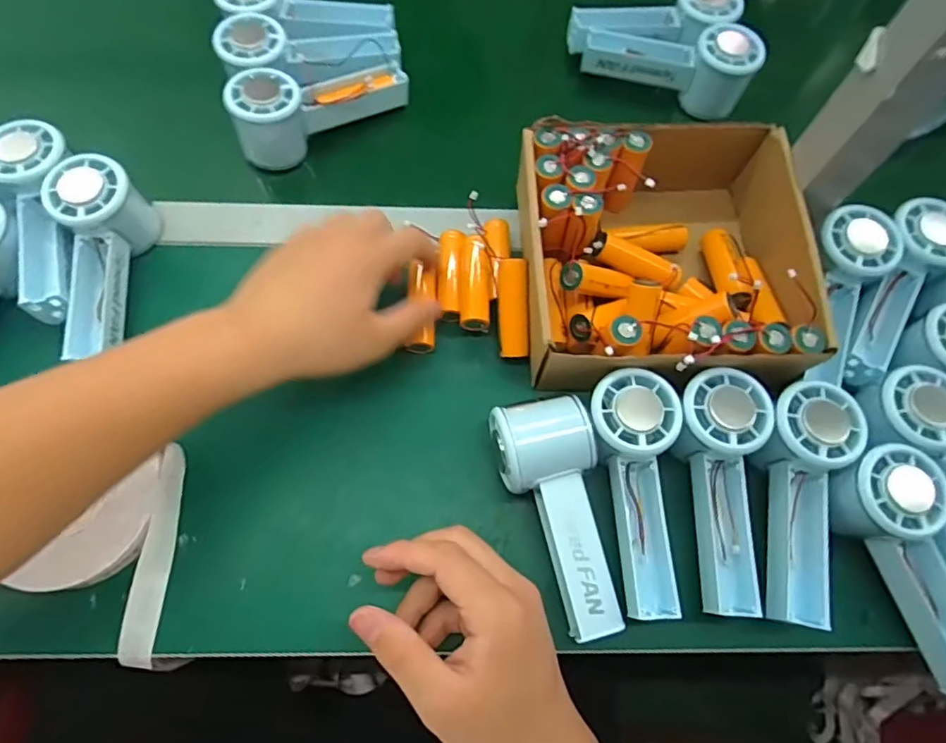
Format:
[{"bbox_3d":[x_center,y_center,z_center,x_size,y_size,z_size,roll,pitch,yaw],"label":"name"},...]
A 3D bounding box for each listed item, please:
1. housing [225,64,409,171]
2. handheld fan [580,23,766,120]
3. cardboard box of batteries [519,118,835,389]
[{"bbox_3d":[-0.128,-0.231,0.469,0.148,0.056,0.057,-20,70,-10],"label":"housing"},{"bbox_3d":[0.178,-0.285,0.503,0.146,0.059,0.045,17,68,4],"label":"handheld fan"},{"bbox_3d":[0.136,-0.086,0.409,0.189,0.072,0.189,-3,68,-4],"label":"cardboard box of batteries"}]

